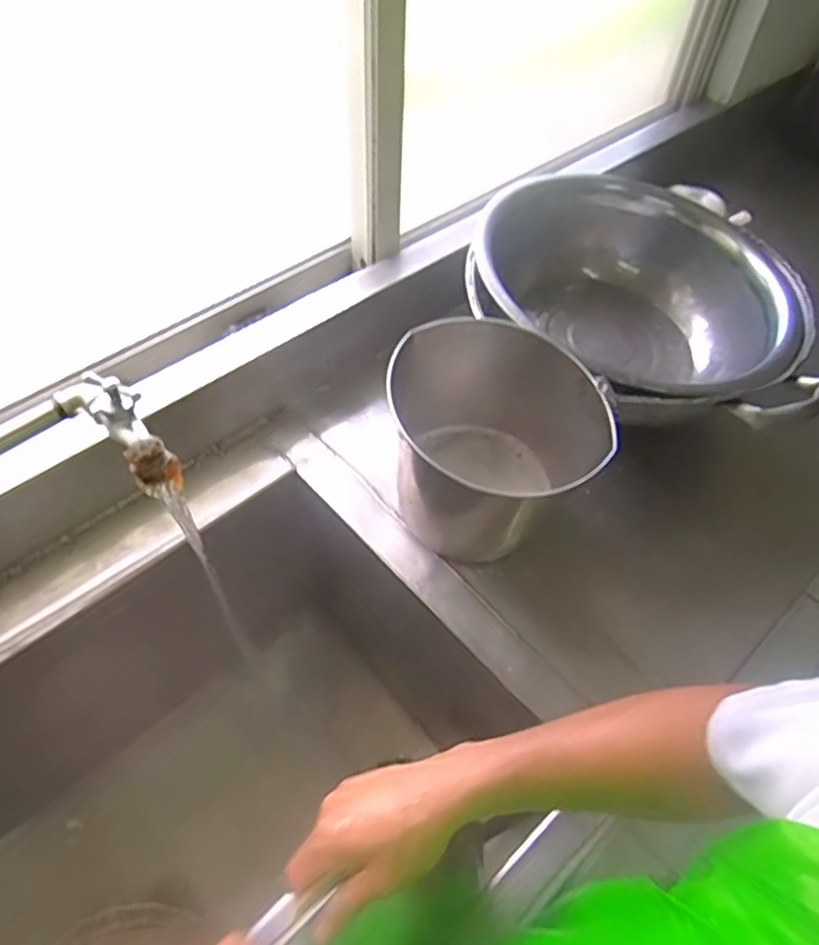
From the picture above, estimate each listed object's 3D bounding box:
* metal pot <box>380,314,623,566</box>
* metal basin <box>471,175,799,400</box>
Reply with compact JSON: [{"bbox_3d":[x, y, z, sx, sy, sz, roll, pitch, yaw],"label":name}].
[{"bbox_3d":[0.083,-0.029,0.729,0.201,0.194,0.183,-11,55,-11],"label":"metal pot"},{"bbox_3d":[0.288,-0.223,0.897,0.394,0.186,0.394,2,53,-2],"label":"metal basin"}]

